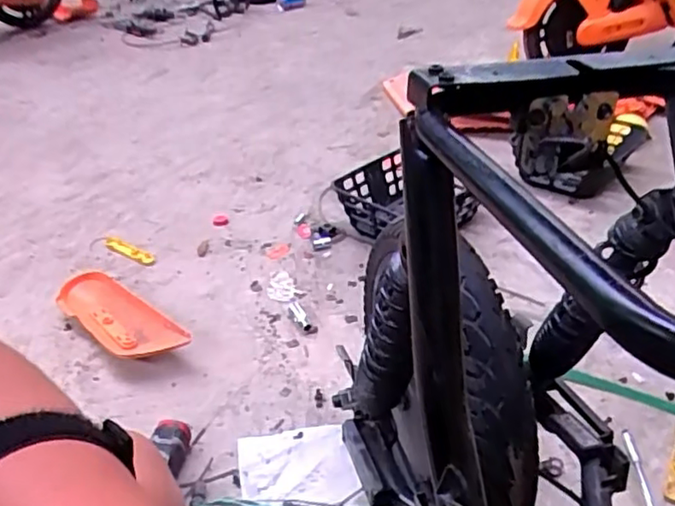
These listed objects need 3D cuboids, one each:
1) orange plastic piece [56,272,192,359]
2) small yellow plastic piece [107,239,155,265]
[{"bbox_3d":[-0.367,0.110,1.084,0.286,0.050,0.088,28,40,29],"label":"orange plastic piece"},{"bbox_3d":[-0.401,-0.004,1.247,0.119,0.012,0.024,17,38,24],"label":"small yellow plastic piece"}]

